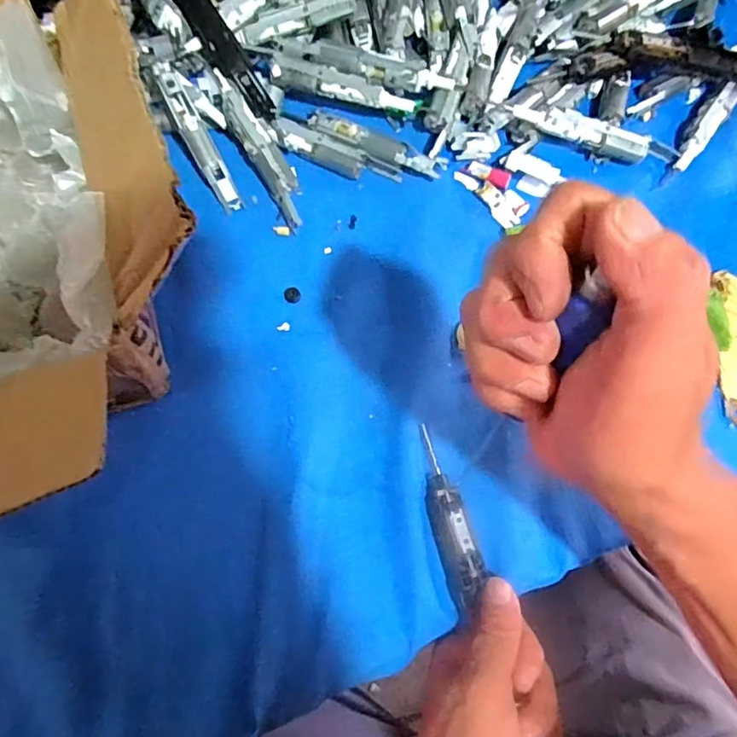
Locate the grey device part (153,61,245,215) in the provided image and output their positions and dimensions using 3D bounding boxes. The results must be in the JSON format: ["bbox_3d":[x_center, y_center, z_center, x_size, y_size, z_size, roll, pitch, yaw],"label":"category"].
[{"bbox_3d":[-0.117,-0.158,0.386,0.016,0.012,0.105,-29,101,-11],"label":"grey device part"}]

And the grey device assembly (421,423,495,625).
[{"bbox_3d":[0.050,0.088,0.327,0.025,0.019,0.106,-12,73,-6],"label":"grey device assembly"}]

